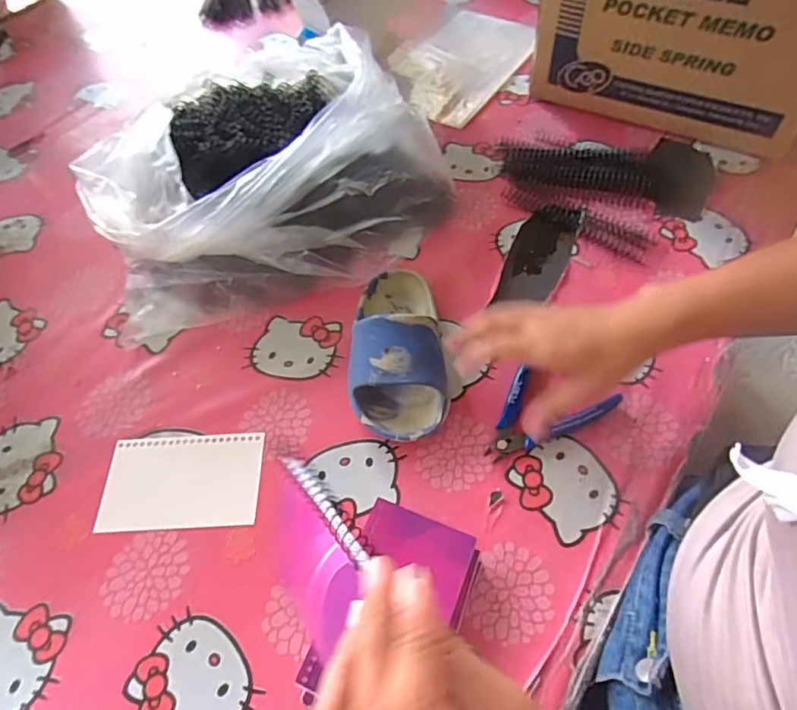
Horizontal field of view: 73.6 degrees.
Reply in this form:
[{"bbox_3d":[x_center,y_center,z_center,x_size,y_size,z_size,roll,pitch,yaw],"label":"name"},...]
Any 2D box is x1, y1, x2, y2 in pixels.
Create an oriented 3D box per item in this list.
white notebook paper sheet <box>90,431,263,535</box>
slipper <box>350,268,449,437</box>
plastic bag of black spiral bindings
[{"bbox_3d":[-0.181,0.105,0.447,0.130,0.004,0.079,-3,57,2],"label":"white notebook paper sheet"},{"bbox_3d":[-0.001,-0.012,0.473,0.079,0.061,0.171,-2,57,3],"label":"slipper"},{"bbox_3d":[-0.142,-0.212,0.580,0.360,0.112,0.308,-19,58,-8],"label":"plastic bag of black spiral bindings"}]

